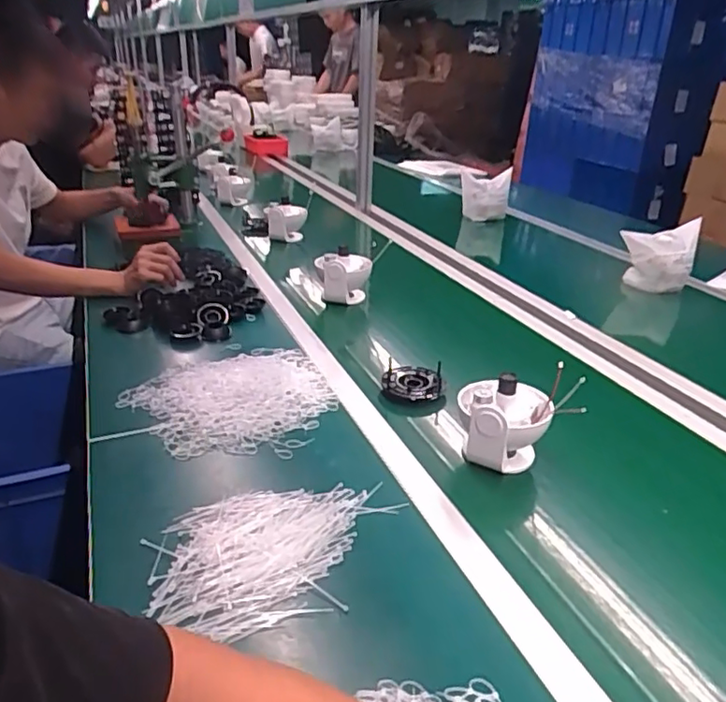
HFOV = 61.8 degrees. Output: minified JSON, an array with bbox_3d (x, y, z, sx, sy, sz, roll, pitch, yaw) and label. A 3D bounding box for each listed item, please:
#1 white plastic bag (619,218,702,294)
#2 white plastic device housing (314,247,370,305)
[{"bbox_3d":[0.660,-0.209,1.373,0.158,0.147,0.064,12,28,23],"label":"white plastic bag"},{"bbox_3d":[-0.039,-0.151,1.272,0.102,0.118,0.076,4,26,7],"label":"white plastic device housing"}]

